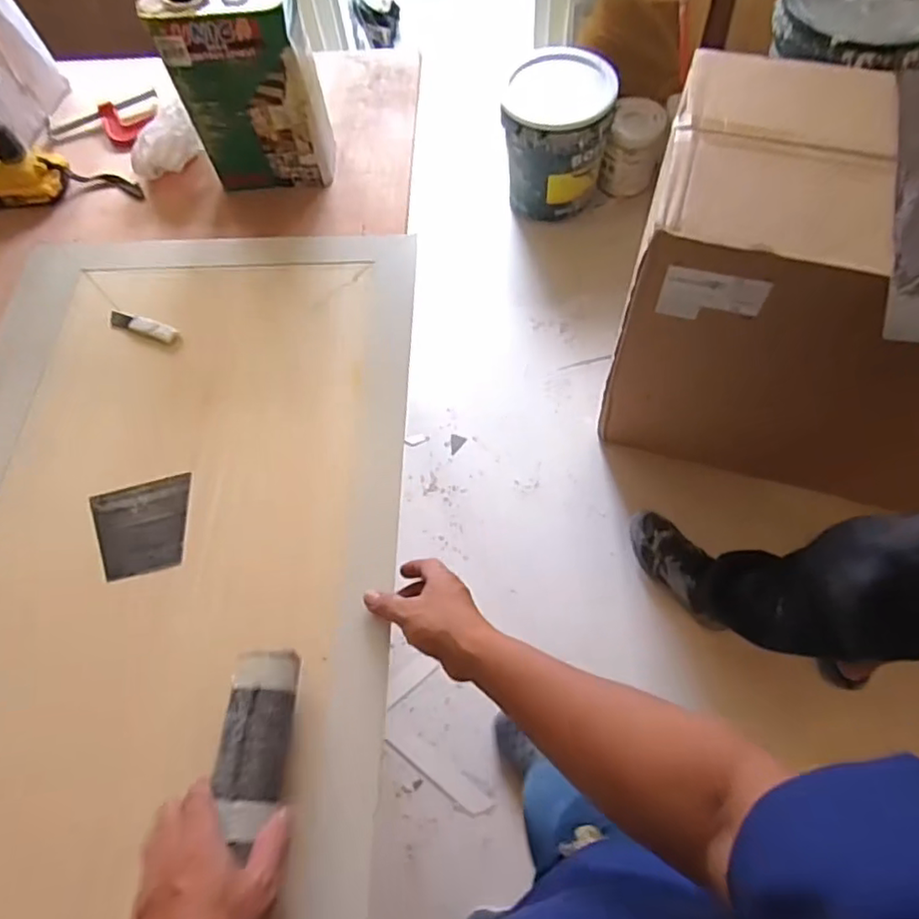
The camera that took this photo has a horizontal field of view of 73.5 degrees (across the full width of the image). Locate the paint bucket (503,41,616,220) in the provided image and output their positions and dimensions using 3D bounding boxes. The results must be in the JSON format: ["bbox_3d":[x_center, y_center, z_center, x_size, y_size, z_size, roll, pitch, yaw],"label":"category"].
[{"bbox_3d":[0.271,-0.902,1.715,0.285,0.312,0.298,12,66,9],"label":"paint bucket"}]

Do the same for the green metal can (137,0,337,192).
[{"bbox_3d":[-0.261,-0.468,0.778,0.157,0.231,0.108,-4,64,2],"label":"green metal can"}]

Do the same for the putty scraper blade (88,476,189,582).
[{"bbox_3d":[-0.322,0.068,0.629,0.092,0.010,0.099,-12,64,-6],"label":"putty scraper blade"}]

